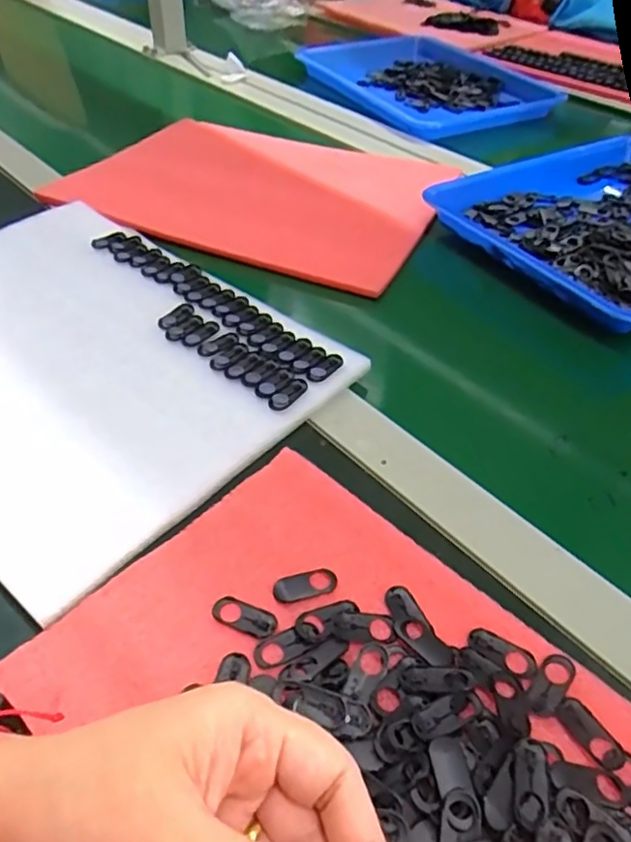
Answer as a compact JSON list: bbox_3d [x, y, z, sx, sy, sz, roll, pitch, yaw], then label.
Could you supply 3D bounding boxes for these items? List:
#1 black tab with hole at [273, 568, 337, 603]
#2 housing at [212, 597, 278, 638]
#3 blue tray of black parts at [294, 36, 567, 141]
[{"bbox_3d":[-0.005,0.081,0.311,0.031,0.004,0.015,-9,46,-11],"label":"black tab with hole"},{"bbox_3d":[-0.034,0.092,0.299,0.032,0.004,0.013,18,47,16],"label":"housing"},{"bbox_3d":[0.165,-0.503,0.936,0.273,0.036,0.350,-21,49,-22],"label":"blue tray of black parts"}]

